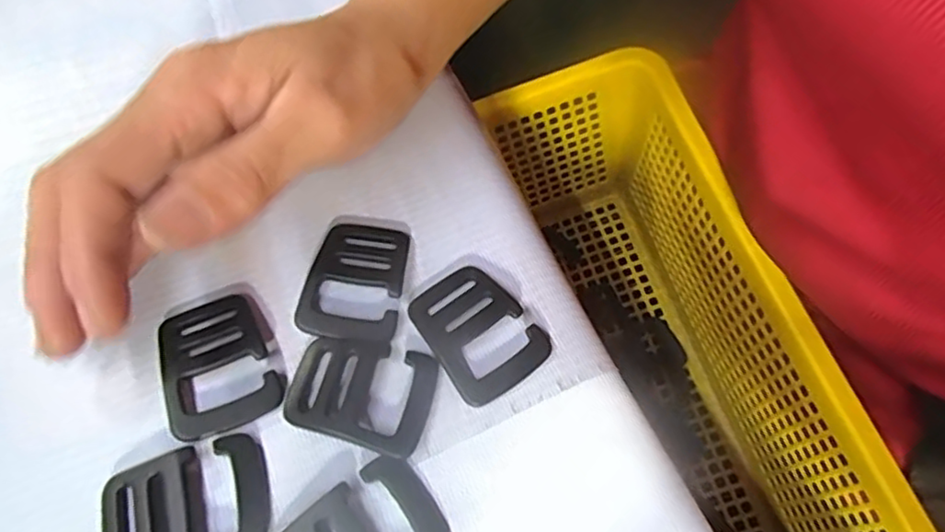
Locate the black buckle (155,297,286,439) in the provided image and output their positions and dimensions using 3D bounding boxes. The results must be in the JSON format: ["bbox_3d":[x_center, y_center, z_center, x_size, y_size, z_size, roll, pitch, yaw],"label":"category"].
[{"bbox_3d":[-0.080,0.029,0.203,0.033,0.005,0.041,-20,62,-14],"label":"black buckle"}]

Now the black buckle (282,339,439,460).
[{"bbox_3d":[-0.034,0.038,0.200,0.042,0.005,0.032,14,60,5],"label":"black buckle"}]

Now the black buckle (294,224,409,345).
[{"bbox_3d":[-0.039,0.004,0.218,0.033,0.005,0.044,10,59,3],"label":"black buckle"}]

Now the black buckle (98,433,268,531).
[{"bbox_3d":[-0.081,0.067,0.182,0.044,0.006,0.032,-12,61,-10],"label":"black buckle"}]

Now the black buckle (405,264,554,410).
[{"bbox_3d":[0.001,0.020,0.211,0.032,0.006,0.044,-33,66,-20],"label":"black buckle"}]

